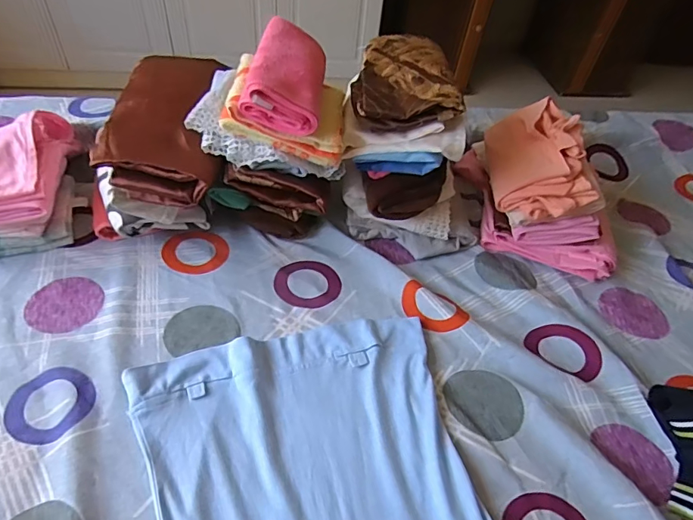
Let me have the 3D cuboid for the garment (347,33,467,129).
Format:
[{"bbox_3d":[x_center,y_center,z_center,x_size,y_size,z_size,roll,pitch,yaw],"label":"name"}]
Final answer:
[{"bbox_3d":[0.078,-0.265,0.682,0.140,0.043,0.207,3,47,-5],"label":"garment"}]

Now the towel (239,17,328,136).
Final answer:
[{"bbox_3d":[-0.078,-0.241,0.620,0.094,0.072,0.163,6,47,-2],"label":"towel"}]

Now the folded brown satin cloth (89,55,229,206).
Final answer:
[{"bbox_3d":[-0.258,-0.204,0.669,0.158,0.062,0.274,-4,61,-10],"label":"folded brown satin cloth"}]

